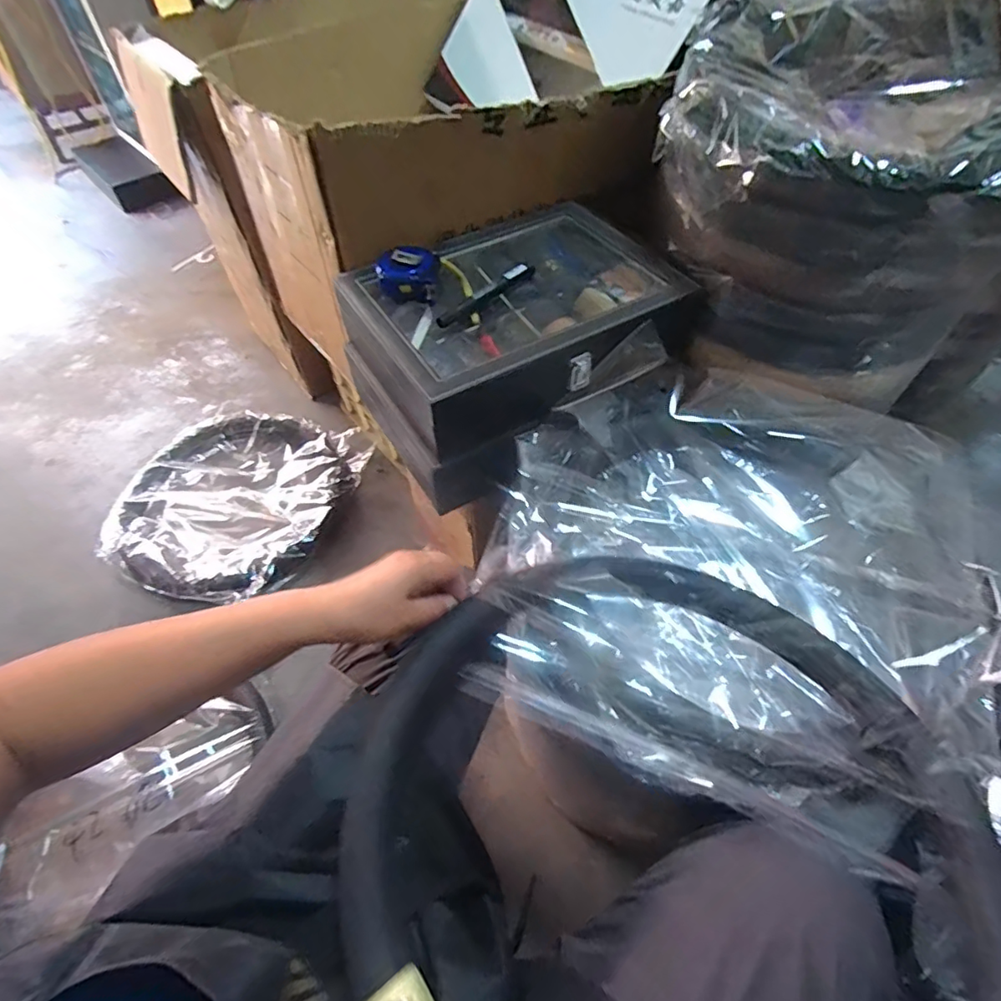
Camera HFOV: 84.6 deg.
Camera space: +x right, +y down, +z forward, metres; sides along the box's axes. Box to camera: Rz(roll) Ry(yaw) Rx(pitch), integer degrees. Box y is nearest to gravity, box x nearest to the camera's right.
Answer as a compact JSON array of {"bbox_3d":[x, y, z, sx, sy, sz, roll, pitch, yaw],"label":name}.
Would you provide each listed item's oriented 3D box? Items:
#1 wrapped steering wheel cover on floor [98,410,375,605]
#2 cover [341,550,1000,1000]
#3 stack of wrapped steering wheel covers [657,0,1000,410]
[{"bbox_3d":[-0.507,-0.001,1.041,0.393,0.067,0.402,16,56,12],"label":"wrapped steering wheel cover on floor"},{"bbox_3d":[0.108,0.208,0.359,0.400,0.067,0.393,-34,61,-22],"label":"cover"},{"bbox_3d":[0.365,-0.347,0.638,0.368,0.280,0.349,12,55,9],"label":"stack of wrapped steering wheel covers"}]

